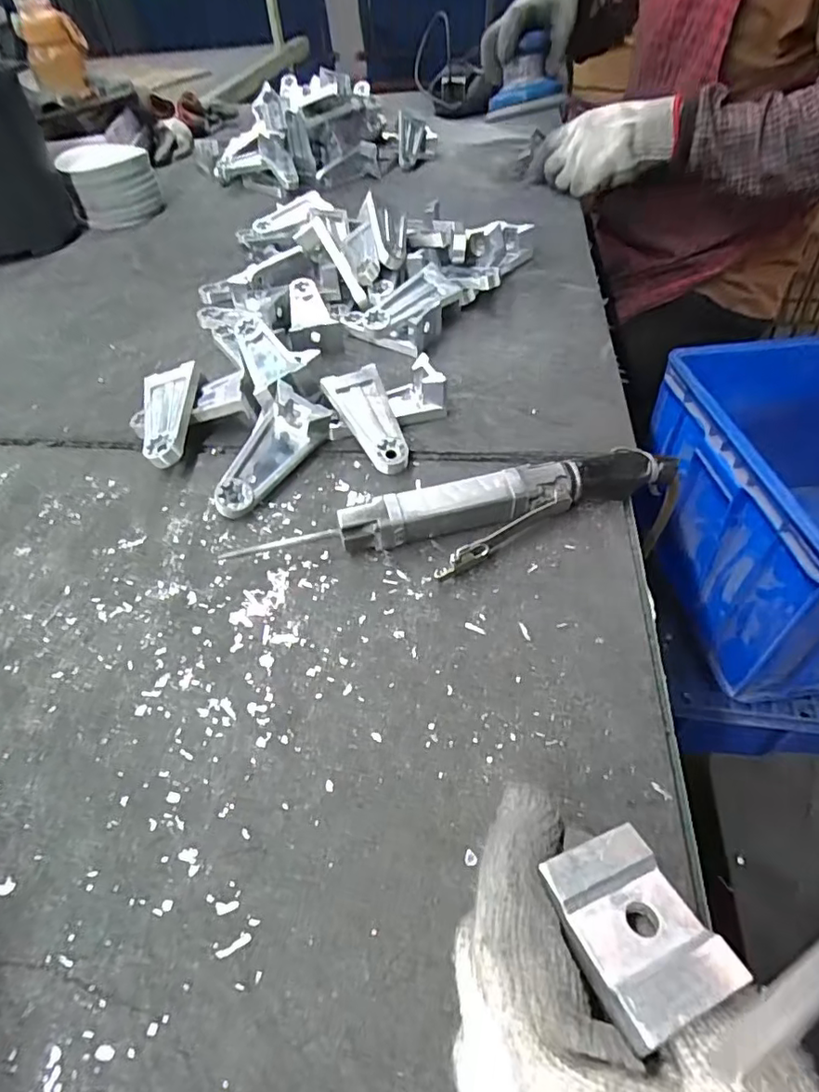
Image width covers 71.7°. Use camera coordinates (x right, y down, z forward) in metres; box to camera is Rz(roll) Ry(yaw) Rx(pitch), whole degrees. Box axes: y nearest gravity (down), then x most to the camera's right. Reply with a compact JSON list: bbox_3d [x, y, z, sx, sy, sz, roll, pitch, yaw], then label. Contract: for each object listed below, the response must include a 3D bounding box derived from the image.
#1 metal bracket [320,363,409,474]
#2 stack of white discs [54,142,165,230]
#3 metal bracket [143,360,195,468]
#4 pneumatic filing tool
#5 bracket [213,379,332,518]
[{"bbox_3d":[-0.028,-0.091,0.413,0.039,0.013,0.094,-21,65,-13],"label":"metal bracket"},{"bbox_3d":[-0.420,-0.513,0.798,0.119,0.079,0.116,-27,52,-18],"label":"stack of white discs"},{"bbox_3d":[-0.178,-0.099,0.422,0.038,0.011,0.095,-15,56,-4],"label":"metal bracket"},{"bbox_3d":[0.039,-0.018,0.348,0.287,0.029,0.062,-13,49,-6],"label":"pneumatic filing tool"},{"bbox_3d":[-0.100,-0.062,0.390,0.046,0.037,0.096,23,68,23],"label":"bracket"}]

